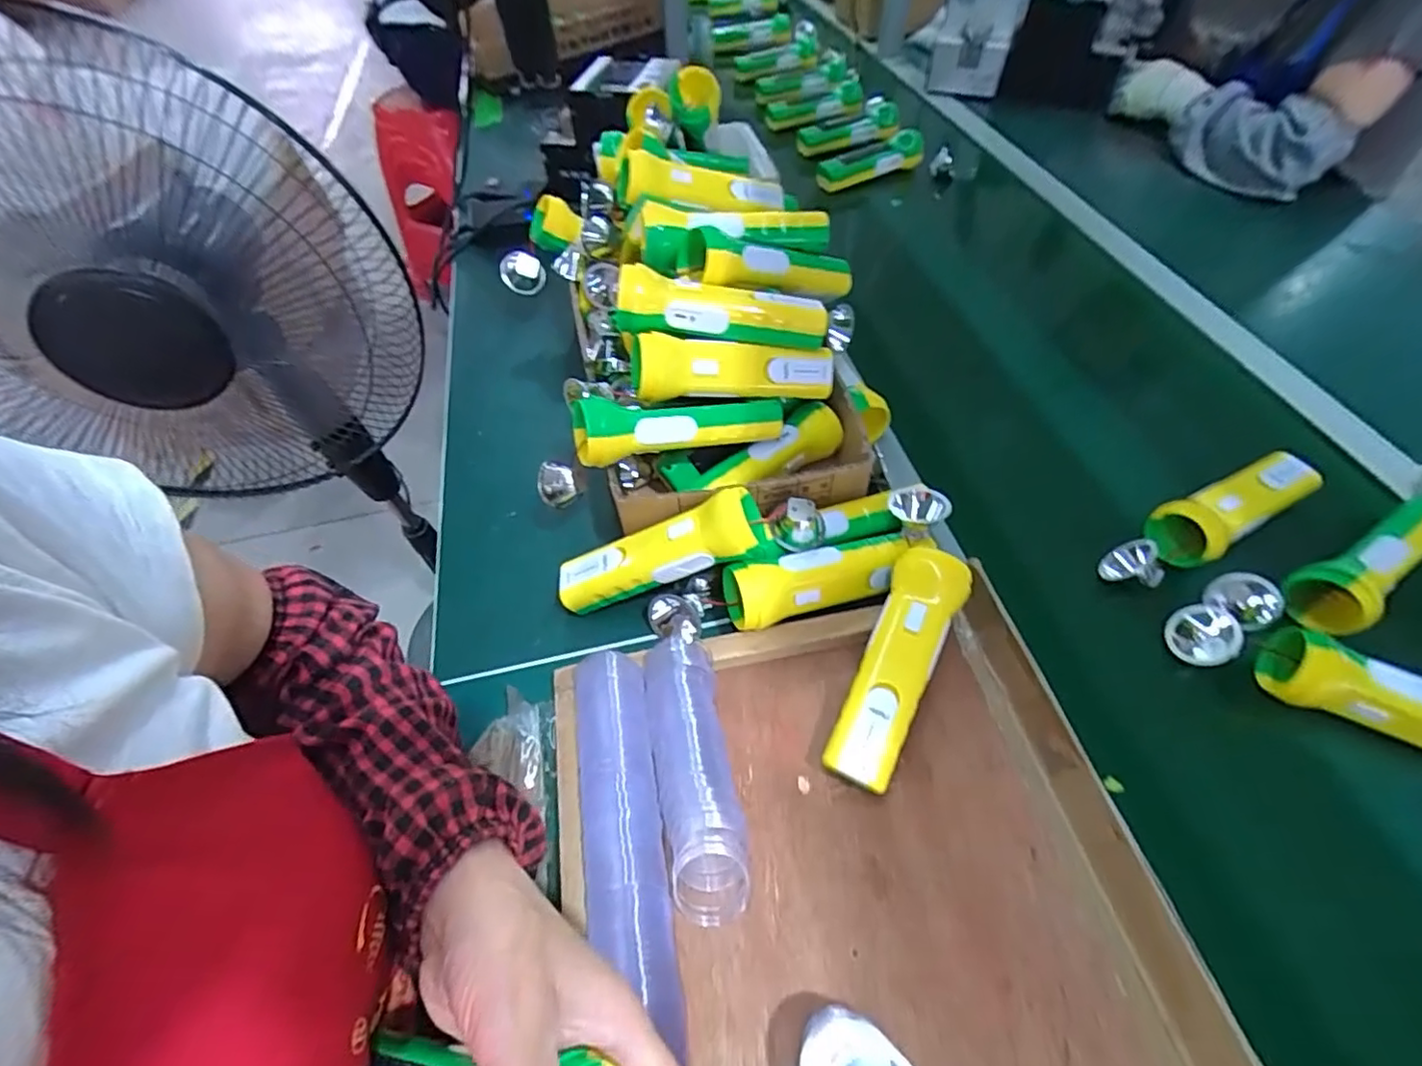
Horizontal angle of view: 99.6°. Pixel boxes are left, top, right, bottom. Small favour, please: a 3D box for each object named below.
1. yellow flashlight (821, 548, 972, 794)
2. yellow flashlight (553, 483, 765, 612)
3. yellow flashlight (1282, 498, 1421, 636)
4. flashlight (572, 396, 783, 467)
[{"bbox_3d":[0.124,0.089,0.406,0.046,0.049,0.157,24,58,18],"label":"yellow flashlight"},{"bbox_3d":[-0.037,0.023,0.462,0.160,0.044,0.047,-21,54,14],"label":"yellow flashlight"},{"bbox_3d":[0.520,0.020,0.465,0.167,0.042,0.049,-25,57,-16],"label":"yellow flashlight"},{"bbox_3d":[-0.022,-0.083,0.473,0.164,0.045,0.041,-7,54,-19],"label":"flashlight"}]

